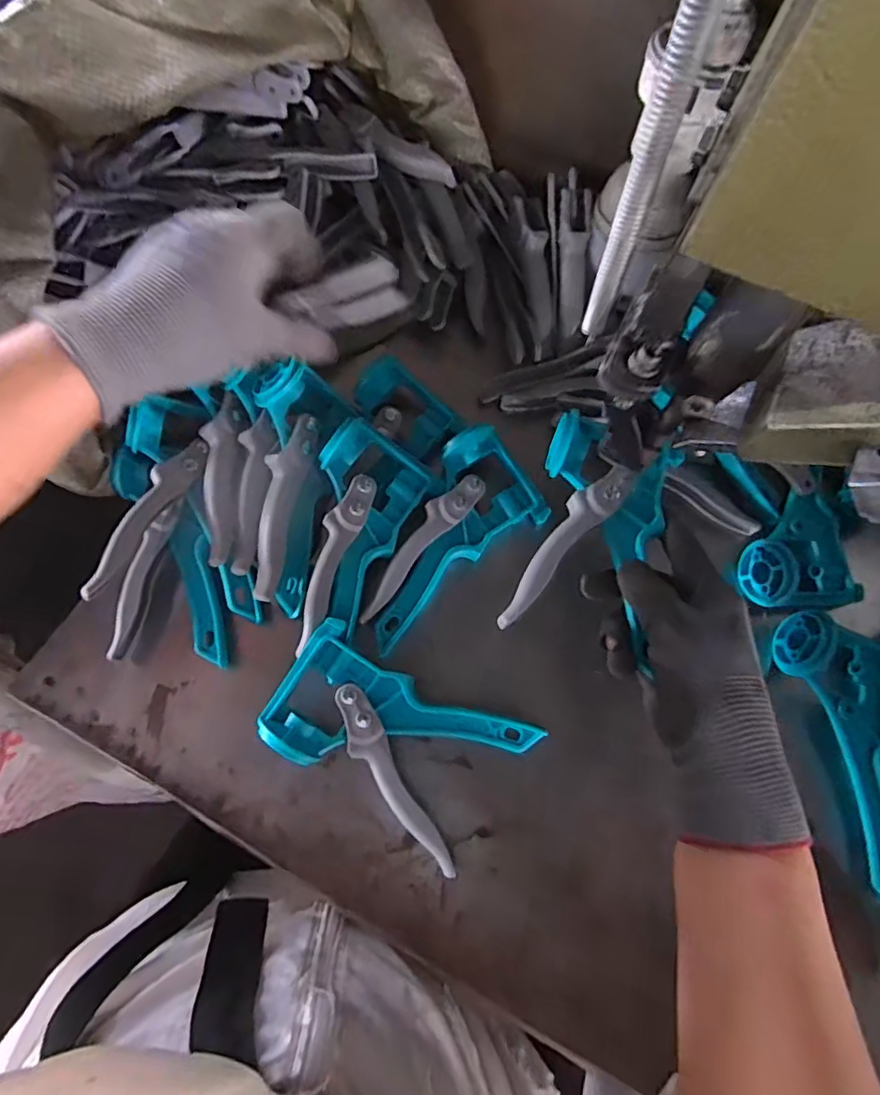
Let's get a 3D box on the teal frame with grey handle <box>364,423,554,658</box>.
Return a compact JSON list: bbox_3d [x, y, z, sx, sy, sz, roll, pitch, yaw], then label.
[{"bbox_3d":[-0.001,-0.012,0.390,0.155,0.033,0.078,-38,77,-13],"label":"teal frame with grey handle"}]

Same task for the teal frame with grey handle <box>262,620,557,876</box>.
[{"bbox_3d":[-0.028,0.120,0.359,0.155,0.034,0.093,30,73,8],"label":"teal frame with grey handle"}]

